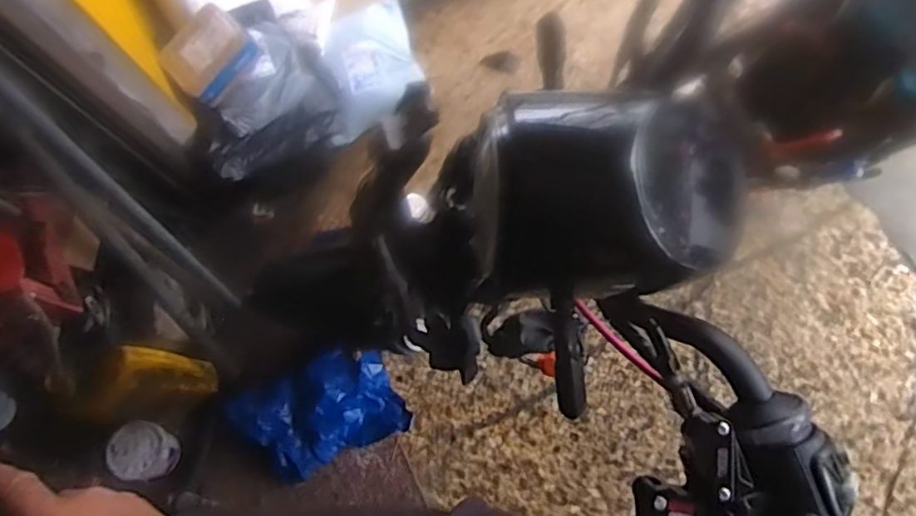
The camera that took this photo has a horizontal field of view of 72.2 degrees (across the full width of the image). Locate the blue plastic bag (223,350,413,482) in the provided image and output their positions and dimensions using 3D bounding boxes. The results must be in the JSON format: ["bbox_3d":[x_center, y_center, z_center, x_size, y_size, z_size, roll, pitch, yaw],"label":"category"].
[{"bbox_3d":[-0.308,0.337,1.368,0.350,0.105,0.221,-26,73,-3],"label":"blue plastic bag"}]

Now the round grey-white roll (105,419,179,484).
[{"bbox_3d":[-0.669,0.410,1.337,0.112,0.092,0.114,-1,73,4],"label":"round grey-white roll"}]

